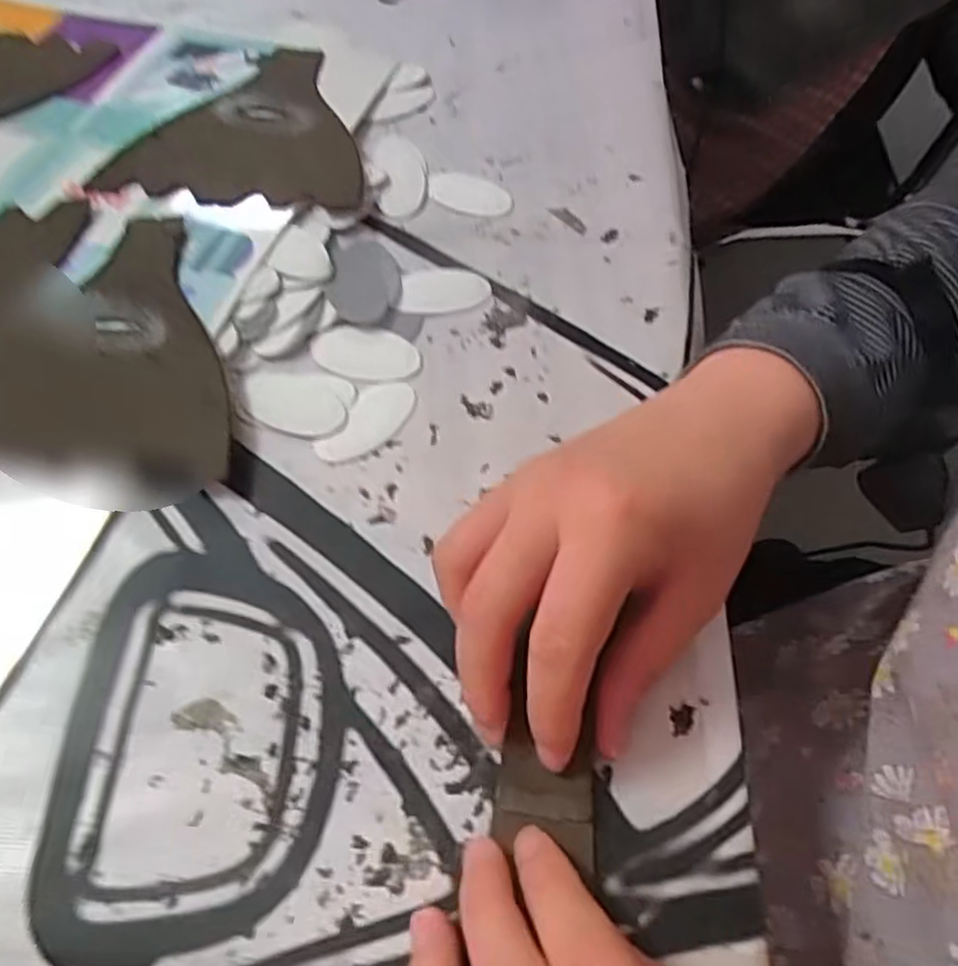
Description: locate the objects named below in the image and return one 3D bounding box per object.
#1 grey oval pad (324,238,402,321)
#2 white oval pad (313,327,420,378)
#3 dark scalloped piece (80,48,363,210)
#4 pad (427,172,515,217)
[{"bbox_3d":[-0.055,-0.099,0.356,0.033,0.005,0.055,3,60,3],"label":"grey oval pad"},{"bbox_3d":[-0.051,-0.059,0.335,0.048,0.004,0.025,7,60,6],"label":"white oval pad"},{"bbox_3d":[-0.125,-0.200,0.408,0.137,0.011,0.138,4,60,4],"label":"dark scalloped piece"},{"bbox_3d":[-0.005,-0.151,0.384,0.045,0.004,0.027,14,61,10],"label":"pad"}]

